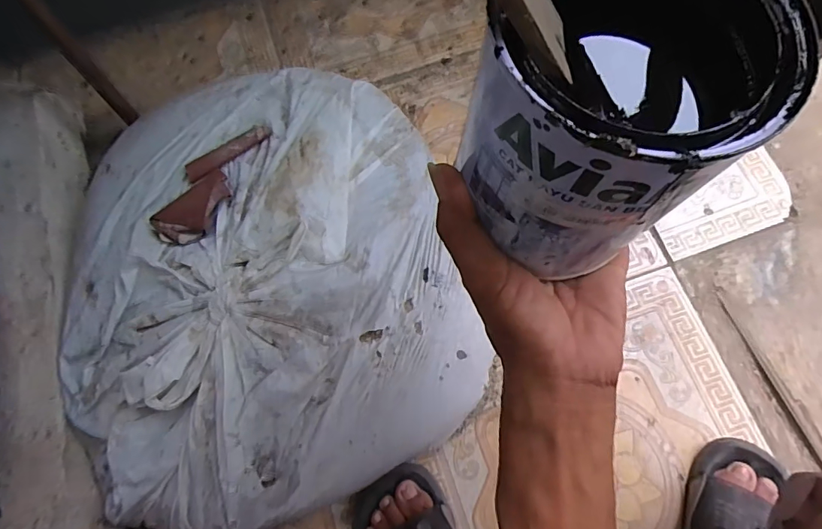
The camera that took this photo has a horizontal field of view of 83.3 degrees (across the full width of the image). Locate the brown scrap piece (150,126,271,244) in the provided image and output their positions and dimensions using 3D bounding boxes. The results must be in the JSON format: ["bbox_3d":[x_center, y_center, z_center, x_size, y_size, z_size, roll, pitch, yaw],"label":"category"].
[{"bbox_3d":[-0.224,-0.096,0.513,0.058,0.016,0.161,28,76,10],"label":"brown scrap piece"}]

